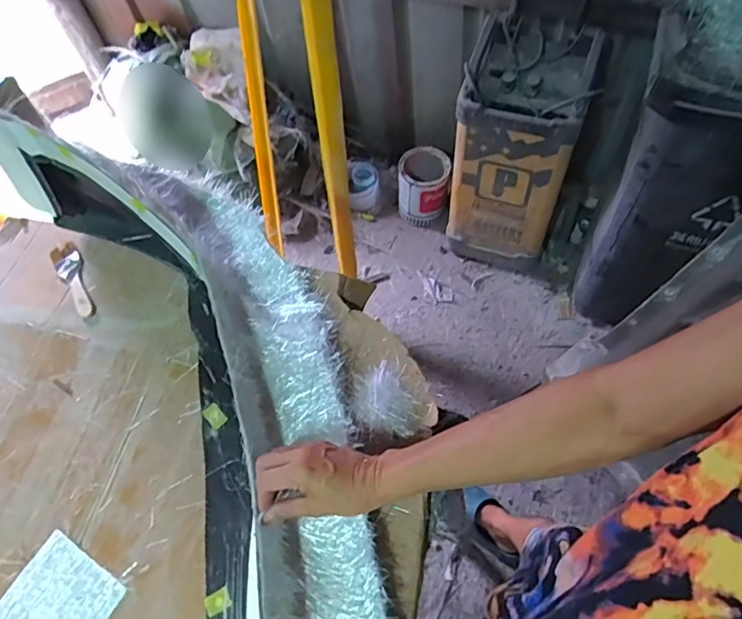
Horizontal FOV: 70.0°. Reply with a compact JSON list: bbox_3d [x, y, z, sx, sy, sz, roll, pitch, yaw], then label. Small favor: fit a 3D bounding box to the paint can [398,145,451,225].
[{"bbox_3d":[0.175,-0.406,1.761,0.166,0.206,0.164,3,59,7],"label":"paint can"}]

